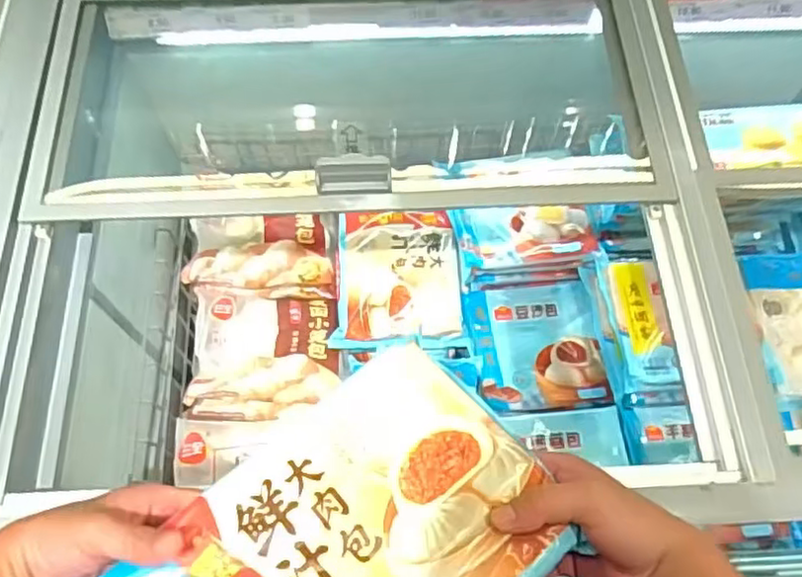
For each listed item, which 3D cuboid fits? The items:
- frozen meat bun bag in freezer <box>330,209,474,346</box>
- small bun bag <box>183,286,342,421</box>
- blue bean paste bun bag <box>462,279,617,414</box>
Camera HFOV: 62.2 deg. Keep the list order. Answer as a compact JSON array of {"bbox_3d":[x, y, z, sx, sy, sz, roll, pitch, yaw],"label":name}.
[{"bbox_3d":[-0.001,-0.018,1.073,0.198,0.045,0.244,0,63,4],"label":"frozen meat bun bag in freezer"},{"bbox_3d":[-0.208,0.094,1.038,0.220,0.077,0.206,-2,63,2],"label":"small bun bag"},{"bbox_3d":[0.213,0.086,1.046,0.200,0.044,0.212,-9,63,-1],"label":"blue bean paste bun bag"}]

